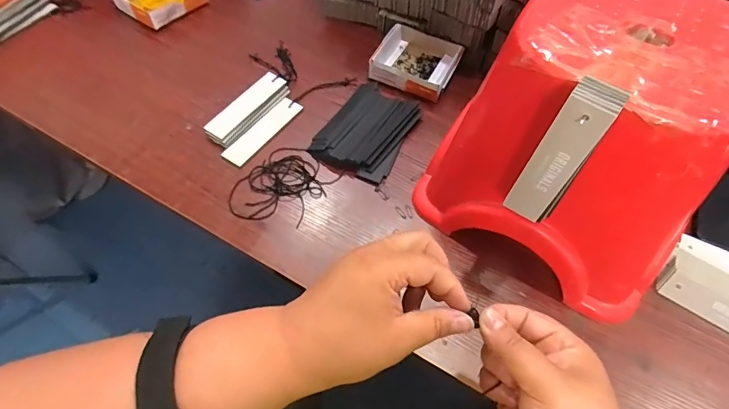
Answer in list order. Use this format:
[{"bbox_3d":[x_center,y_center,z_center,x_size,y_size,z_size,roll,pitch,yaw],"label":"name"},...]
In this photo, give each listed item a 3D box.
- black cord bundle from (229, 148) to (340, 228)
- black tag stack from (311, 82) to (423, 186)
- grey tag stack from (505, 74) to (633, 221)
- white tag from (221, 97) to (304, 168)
[{"bbox_3d":[-0.098,-0.020,0.522,0.092,0.007,0.117,30,62,18],"label":"black cord bundle"},{"bbox_3d":[0.004,-0.101,0.567,0.107,0.023,0.144,24,61,15],"label":"black tag stack"},{"bbox_3d":[0.151,-0.036,0.335,0.034,0.123,0.041,40,64,21],"label":"grey tag stack"},{"bbox_3d":[-0.131,-0.097,0.570,0.031,0.011,0.128,28,62,17],"label":"white tag"}]

